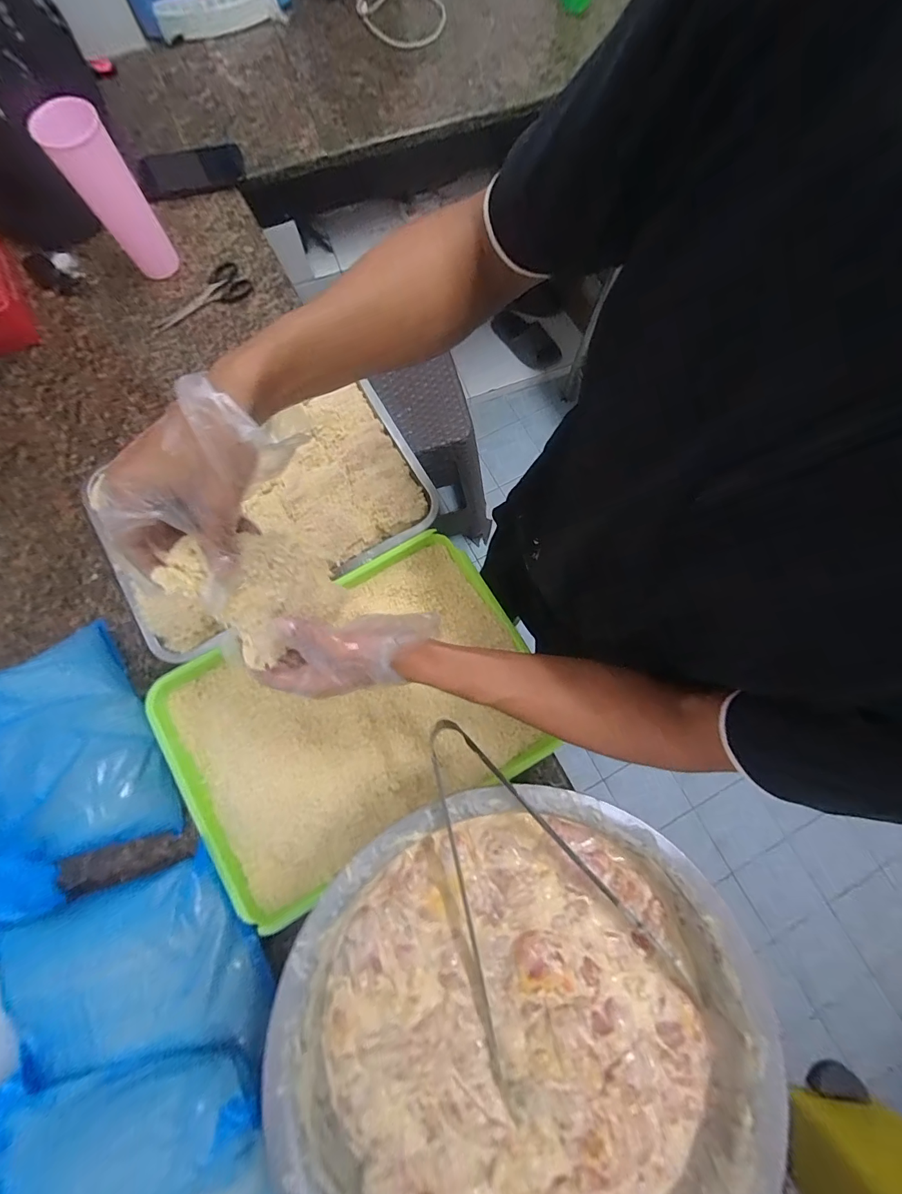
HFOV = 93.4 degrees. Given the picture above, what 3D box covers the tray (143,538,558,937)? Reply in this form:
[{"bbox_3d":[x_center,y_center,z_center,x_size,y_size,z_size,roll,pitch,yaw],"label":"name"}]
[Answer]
[{"bbox_3d":[-0.107,0.129,0.485,0.394,0.052,0.287,-30,80,-7],"label":"tray"}]

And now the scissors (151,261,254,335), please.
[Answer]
[{"bbox_3d":[-0.383,-0.454,0.644,0.154,0.006,0.071,-30,80,-7],"label":"scissors"}]

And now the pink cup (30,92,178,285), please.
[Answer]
[{"bbox_3d":[-0.444,-0.523,0.569,0.071,0.176,0.068,0,78,-1],"label":"pink cup"}]

